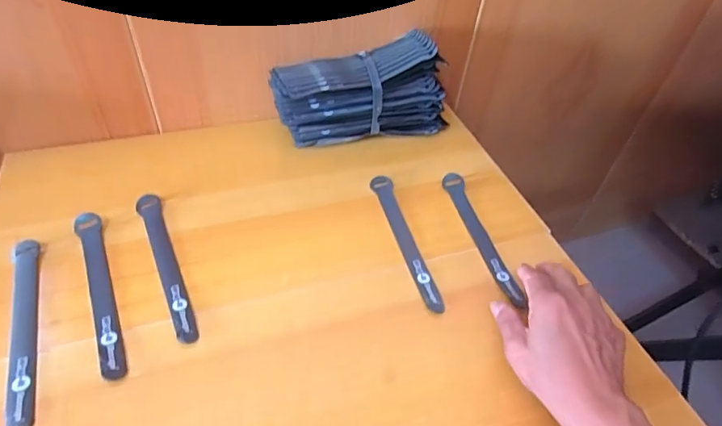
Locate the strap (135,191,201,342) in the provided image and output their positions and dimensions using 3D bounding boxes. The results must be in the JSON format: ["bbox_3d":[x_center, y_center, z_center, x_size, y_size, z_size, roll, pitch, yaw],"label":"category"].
[{"bbox_3d":[-0.197,0.049,0.467,0.023,0.008,0.193,-17,50,-21],"label":"strap"}]

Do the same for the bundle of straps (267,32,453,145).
[{"bbox_3d":[0.002,-0.151,0.602,0.228,0.118,0.070,-11,48,-15],"label":"bundle of straps"}]

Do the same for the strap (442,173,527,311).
[{"bbox_3d":[0.136,0.025,0.526,0.024,0.011,0.198,-11,47,-6],"label":"strap"}]

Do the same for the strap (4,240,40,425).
[{"bbox_3d":[-0.296,0.099,0.409,0.021,0.008,0.193,-15,49,-19],"label":"strap"}]

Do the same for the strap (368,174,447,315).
[{"bbox_3d":[0.048,0.026,0.515,0.022,0.007,0.193,-12,48,-10],"label":"strap"}]

